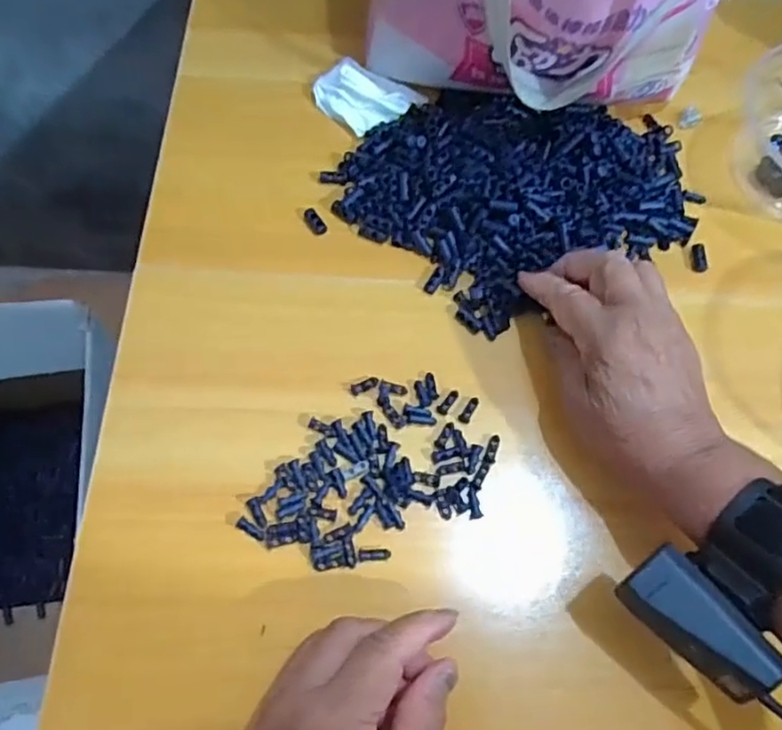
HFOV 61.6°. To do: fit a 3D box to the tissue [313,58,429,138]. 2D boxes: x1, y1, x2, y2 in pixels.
[{"bbox_3d":[-0.018,-0.195,0.470,0.066,0.020,0.054,37,71,13],"label":"tissue"}]

